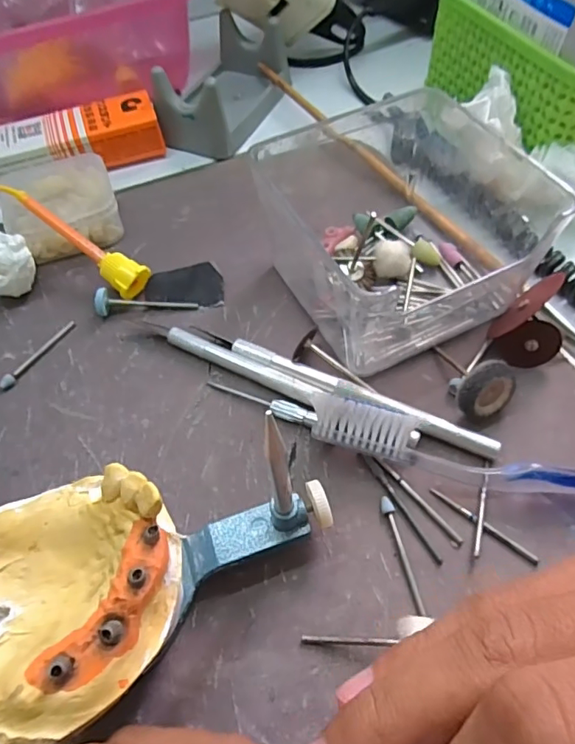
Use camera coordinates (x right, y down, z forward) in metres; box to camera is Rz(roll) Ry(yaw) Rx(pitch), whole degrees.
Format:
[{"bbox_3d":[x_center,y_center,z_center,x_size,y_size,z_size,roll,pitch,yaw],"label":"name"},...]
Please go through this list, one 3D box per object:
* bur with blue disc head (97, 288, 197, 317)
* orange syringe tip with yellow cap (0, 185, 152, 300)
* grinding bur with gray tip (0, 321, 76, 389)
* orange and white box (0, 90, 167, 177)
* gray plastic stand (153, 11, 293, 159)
[{"bbox_3d":[-0.066,-0.035,0.240,0.045,0.013,0.009,-8,57,-3],"label":"bur with blue disc head"},{"bbox_3d":[-0.107,-0.066,0.246,0.088,0.014,0.016,35,63,4],"label":"orange syringe tip with yellow cap"},{"bbox_3d":[-0.112,-0.009,0.230,0.005,0.005,0.042,26,61,18],"label":"grinding bur with gray tip"},{"bbox_3d":[-0.125,-0.136,0.303,0.096,0.026,0.036,-21,59,-12],"label":"orange and white box"},{"bbox_3d":[-0.039,-0.181,0.322,0.052,0.036,0.101,18,59,13],"label":"gray plastic stand"}]

